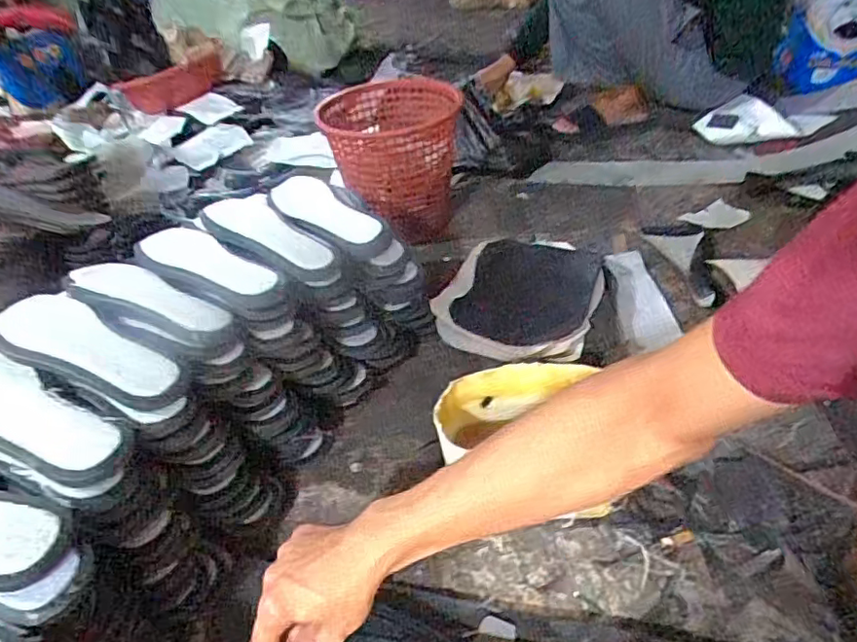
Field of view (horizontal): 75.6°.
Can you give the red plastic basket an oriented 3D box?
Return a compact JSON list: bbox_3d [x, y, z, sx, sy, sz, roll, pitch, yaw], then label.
[{"bbox_3d":[-0.070,-0.305,1.069,0.253,0.225,0.247,-5,43,-5],"label":"red plastic basket"}]

